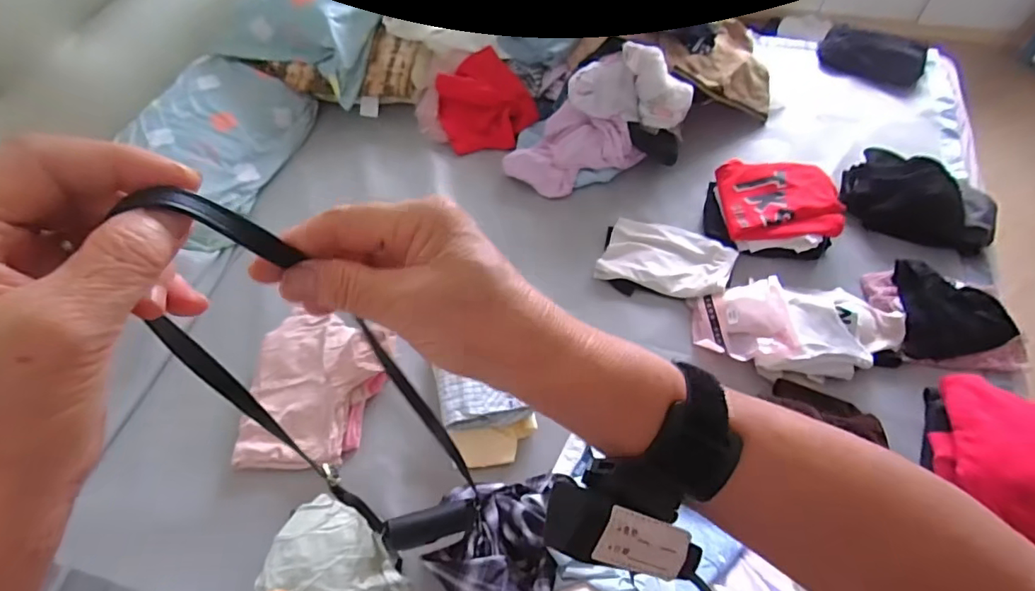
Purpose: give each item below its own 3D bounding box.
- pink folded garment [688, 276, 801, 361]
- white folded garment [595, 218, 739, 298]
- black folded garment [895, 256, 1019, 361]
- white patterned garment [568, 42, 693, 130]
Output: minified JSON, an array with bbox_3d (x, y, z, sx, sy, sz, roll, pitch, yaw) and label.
[{"bbox_3d":[0.421,0.049,0.981,0.171,0.047,0.162,-7,58,-1],"label":"pink folded garment"},{"bbox_3d":[0.308,-0.077,1.075,0.260,0.025,0.157,13,60,11],"label":"white folded garment"},{"bbox_3d":[0.806,0.015,0.992,0.216,0.036,0.196,-9,58,-2],"label":"black folded garment"},{"bbox_3d":[0.253,-0.460,1.167,0.259,0.148,0.108,5,58,7],"label":"white patterned garment"}]

